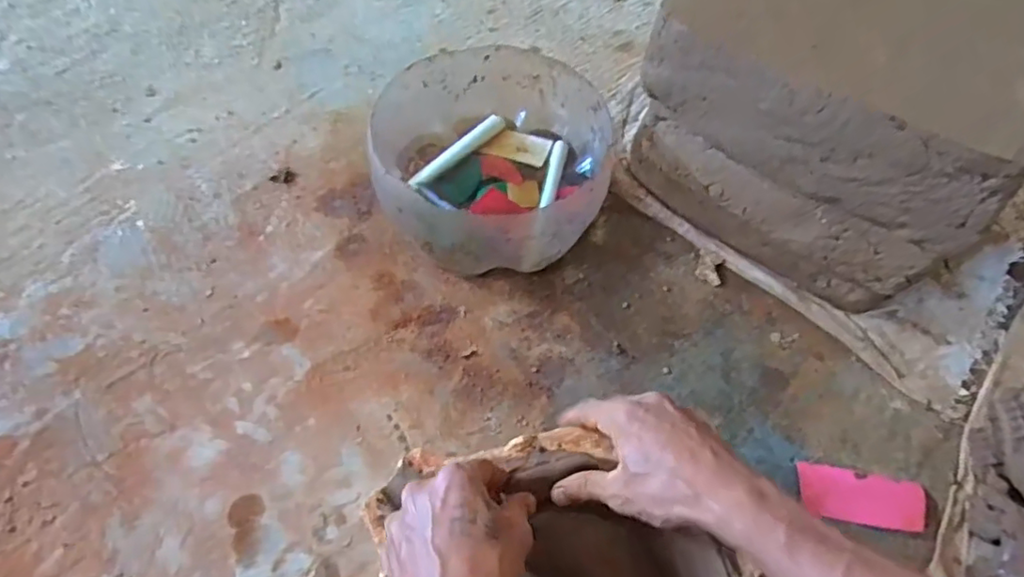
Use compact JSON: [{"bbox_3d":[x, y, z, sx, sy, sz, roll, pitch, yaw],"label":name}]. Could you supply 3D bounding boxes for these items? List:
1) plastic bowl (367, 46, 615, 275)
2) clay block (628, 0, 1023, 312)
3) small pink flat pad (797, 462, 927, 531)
[{"bbox_3d":[-0.020,-0.127,0.630,0.221,0.120,0.237,2,59,-3],"label":"plastic bowl"},{"bbox_3d":[0.298,-0.163,0.582,0.307,0.258,0.232,34,63,16],"label":"clay block"},{"bbox_3d":[0.309,0.184,0.514,0.108,0.013,0.045,10,59,3],"label":"small pink flat pad"}]

